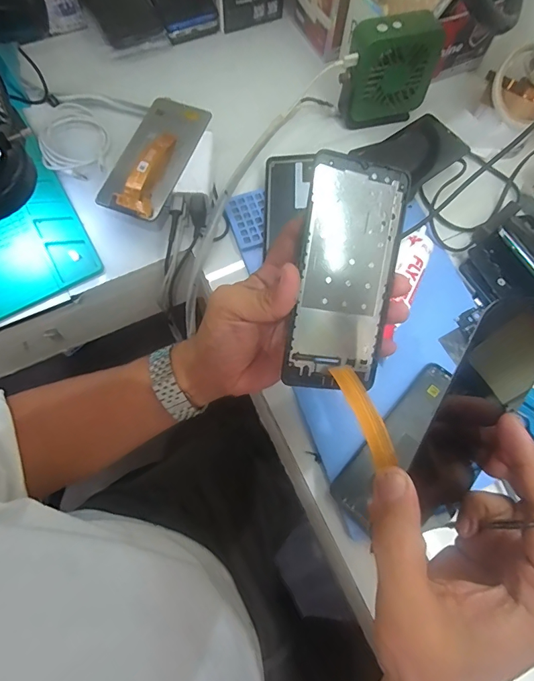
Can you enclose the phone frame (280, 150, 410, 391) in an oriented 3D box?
[{"bbox_3d":[0.057,-0.045,0.290,0.073,0.004,0.159,6,98,-17],"label":"phone frame"}]

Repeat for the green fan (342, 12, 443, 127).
[{"bbox_3d":[0.142,-0.316,0.481,0.110,0.105,0.043,-10,71,-5],"label":"green fan"}]

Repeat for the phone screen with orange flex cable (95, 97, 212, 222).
[{"bbox_3d":[-0.124,-0.205,0.441,0.072,0.024,0.154,20,71,5],"label":"phone screen with orange flex cable"}]

